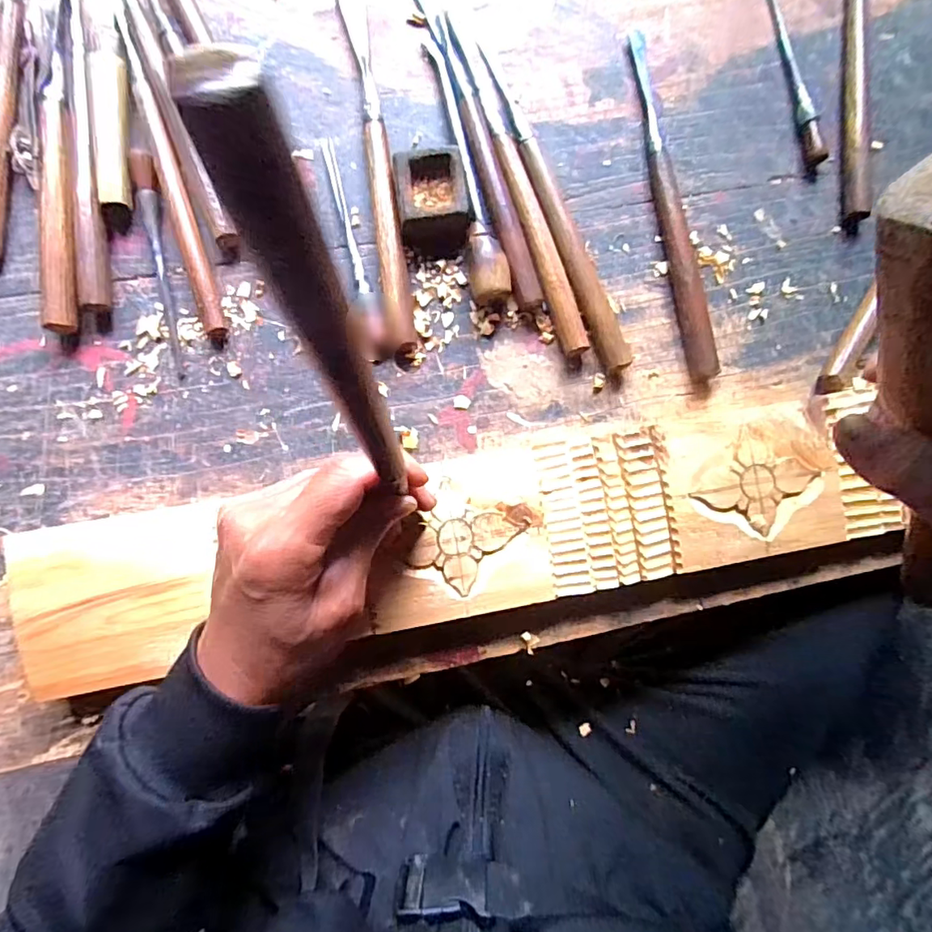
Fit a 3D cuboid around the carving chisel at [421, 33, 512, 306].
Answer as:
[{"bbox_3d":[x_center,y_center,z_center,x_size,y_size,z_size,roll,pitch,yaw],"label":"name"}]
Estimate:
[{"bbox_3d":[0.002,-0.206,0.361,0.027,0.025,0.194,-9,88,-5],"label":"carving chisel"}]

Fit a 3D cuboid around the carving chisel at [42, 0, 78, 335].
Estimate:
[{"bbox_3d":[-0.260,-0.207,0.343,0.019,0.018,0.240,-2,88,-4],"label":"carving chisel"}]

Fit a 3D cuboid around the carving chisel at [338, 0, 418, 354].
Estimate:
[{"bbox_3d":[-0.059,-0.200,0.362,0.017,0.015,0.243,-9,88,-5],"label":"carving chisel"}]

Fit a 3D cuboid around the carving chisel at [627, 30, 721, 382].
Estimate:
[{"bbox_3d":[0.147,-0.186,0.375,0.021,0.018,0.253,-10,88,-5],"label":"carving chisel"}]

